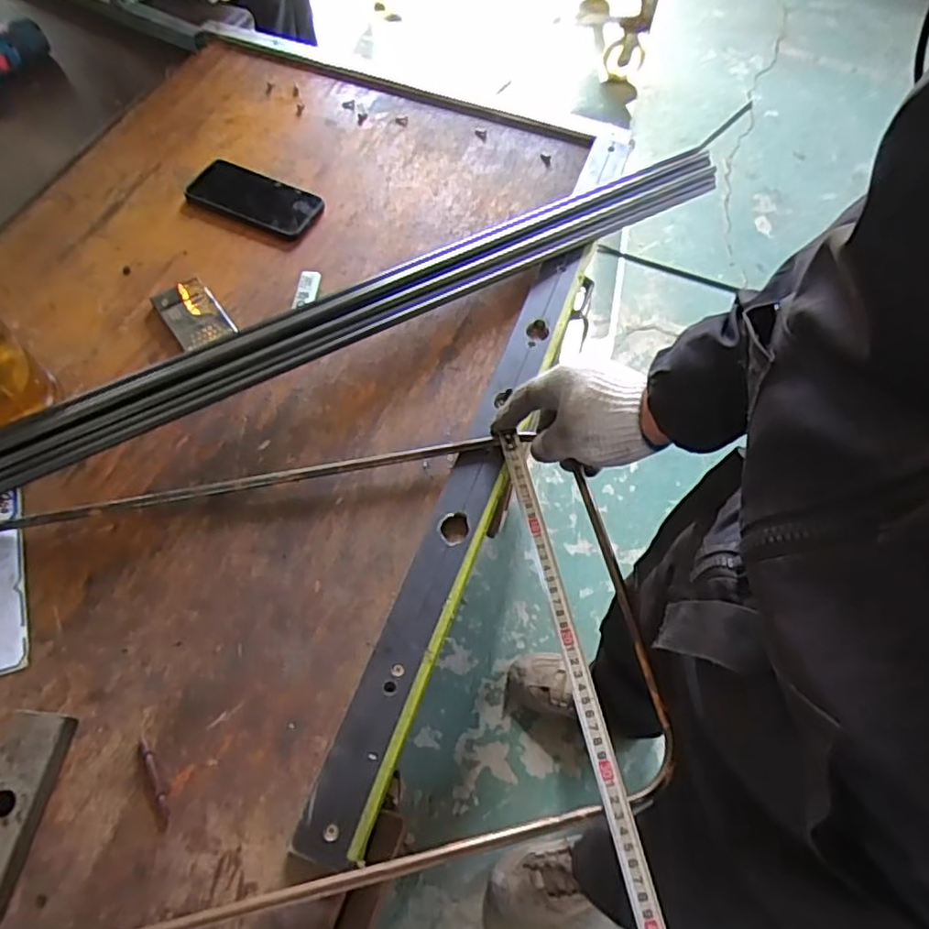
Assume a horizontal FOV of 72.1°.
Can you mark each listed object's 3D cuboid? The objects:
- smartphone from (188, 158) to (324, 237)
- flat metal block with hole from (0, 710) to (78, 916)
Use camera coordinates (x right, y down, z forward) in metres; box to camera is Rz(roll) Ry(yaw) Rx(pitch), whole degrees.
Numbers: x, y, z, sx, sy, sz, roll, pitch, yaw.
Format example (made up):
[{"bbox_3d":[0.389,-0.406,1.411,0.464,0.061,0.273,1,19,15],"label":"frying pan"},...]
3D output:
[{"bbox_3d":[-0.266,-0.337,0.804,0.179,0.011,0.080,26,63,11],"label":"smartphone"},{"bbox_3d":[-0.322,0.243,0.453,0.043,0.027,0.122,6,61,1],"label":"flat metal block with hole"}]

